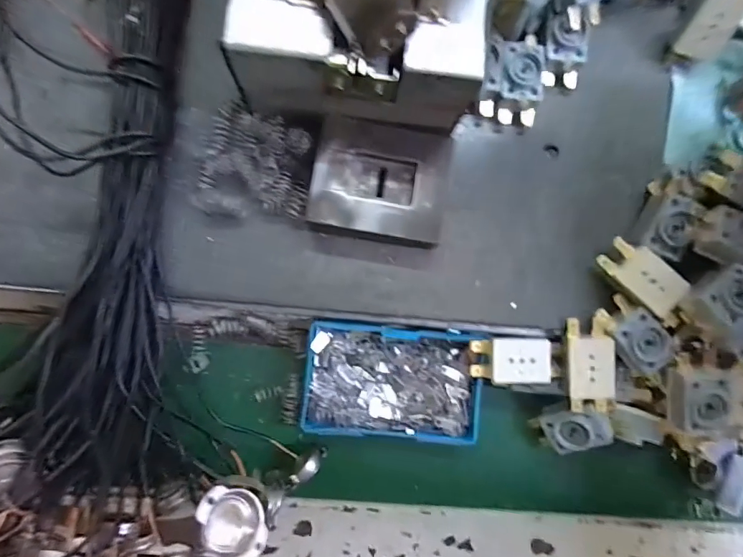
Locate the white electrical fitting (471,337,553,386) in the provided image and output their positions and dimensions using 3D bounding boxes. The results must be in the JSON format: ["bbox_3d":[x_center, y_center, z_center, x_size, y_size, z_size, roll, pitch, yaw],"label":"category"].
[{"bbox_3d":[0.090,0.052,0.285,0.048,0.009,0.029,3,87,-5],"label":"white electrical fitting"}]

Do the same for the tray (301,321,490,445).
[{"bbox_3d":[0.014,0.068,0.297,0.112,0.021,0.070,5,87,-5],"label":"tray"}]

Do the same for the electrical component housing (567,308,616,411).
[{"bbox_3d":[0.139,0.053,0.283,0.027,0.016,0.063,1,87,-5],"label":"electrical component housing"}]

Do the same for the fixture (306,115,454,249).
[{"bbox_3d":[0.005,-0.057,0.273,0.081,0.025,0.067,7,87,-5],"label":"fixture"}]

